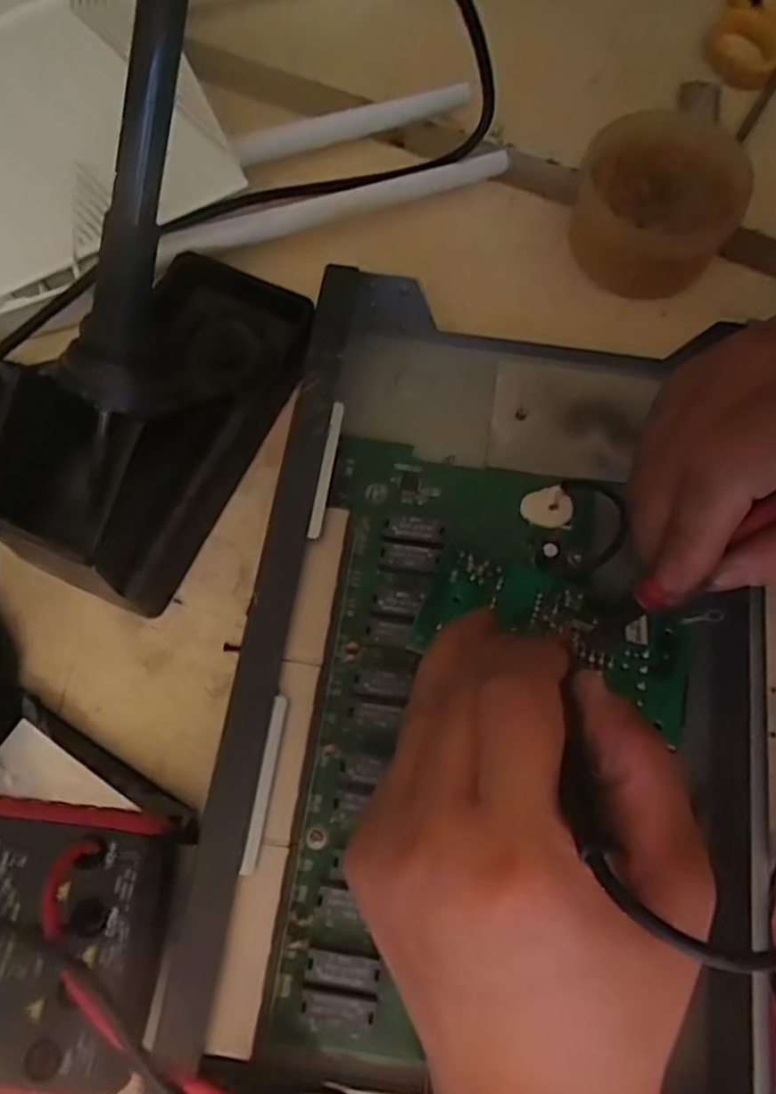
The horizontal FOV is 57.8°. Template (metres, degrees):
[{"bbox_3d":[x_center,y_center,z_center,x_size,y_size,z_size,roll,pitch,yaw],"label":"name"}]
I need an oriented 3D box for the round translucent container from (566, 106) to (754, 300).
[{"bbox_3d":[0.121,-0.156,0.322,0.067,0.046,0.073,1,71,-2],"label":"round translucent container"}]

